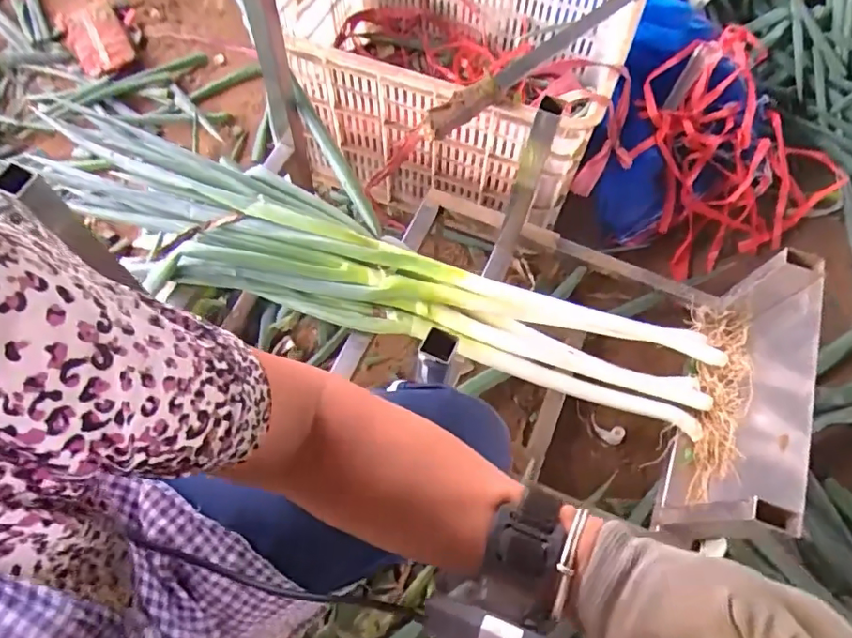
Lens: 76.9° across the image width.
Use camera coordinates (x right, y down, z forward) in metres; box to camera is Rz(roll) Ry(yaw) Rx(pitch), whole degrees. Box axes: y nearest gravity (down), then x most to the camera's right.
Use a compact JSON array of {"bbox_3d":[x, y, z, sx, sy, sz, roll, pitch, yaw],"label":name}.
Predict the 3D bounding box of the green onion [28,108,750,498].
[{"bbox_3d":[-0.067,-0.090,0.675,0.916,0.071,0.131,18,66,5],"label":"green onion"}]

